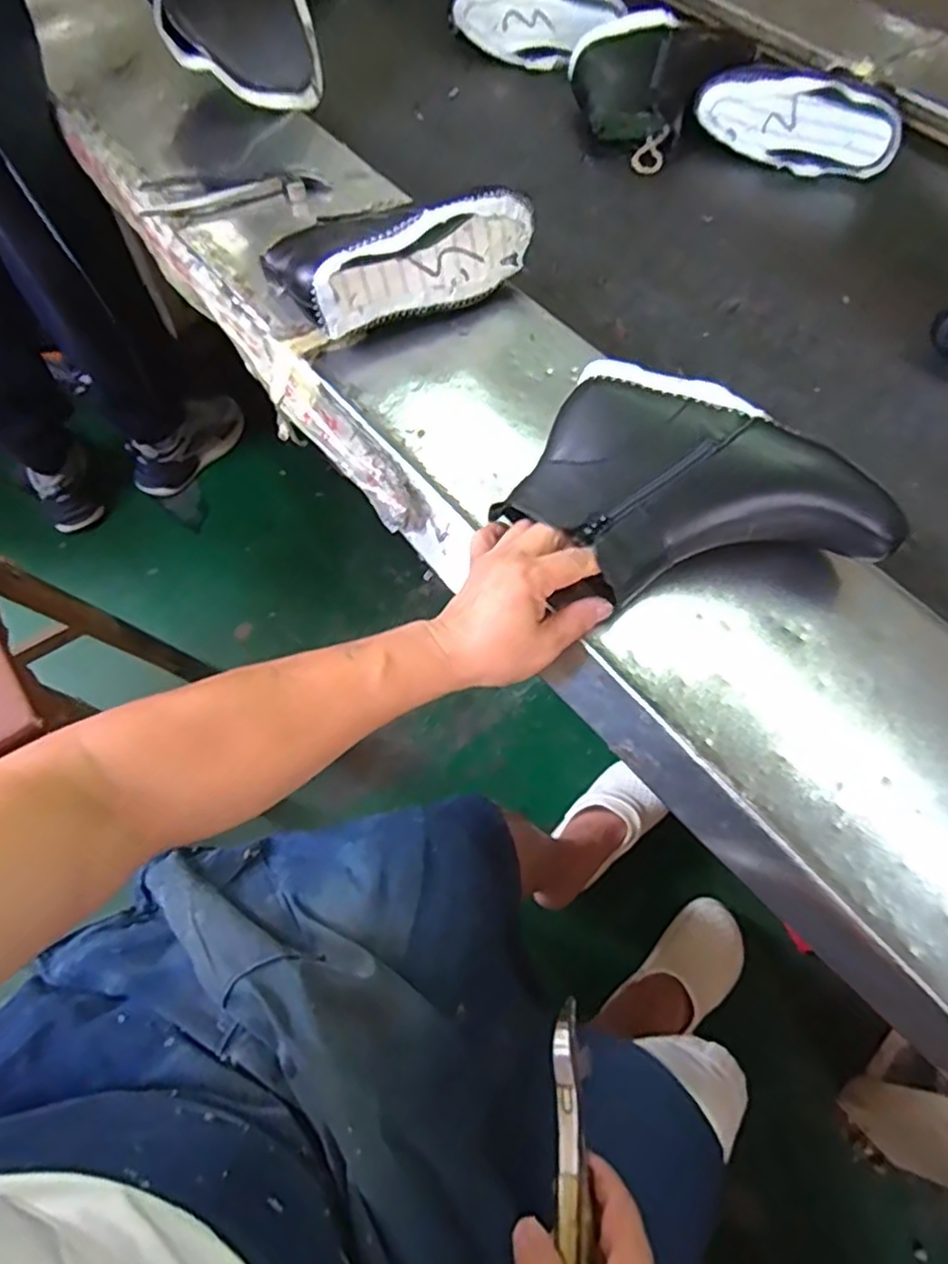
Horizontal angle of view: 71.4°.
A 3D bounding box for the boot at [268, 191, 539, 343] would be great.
[{"bbox_3d":[-0.066,-0.364,0.621,0.241,0.092,0.118,-24,66,-12],"label":"boot"}]

